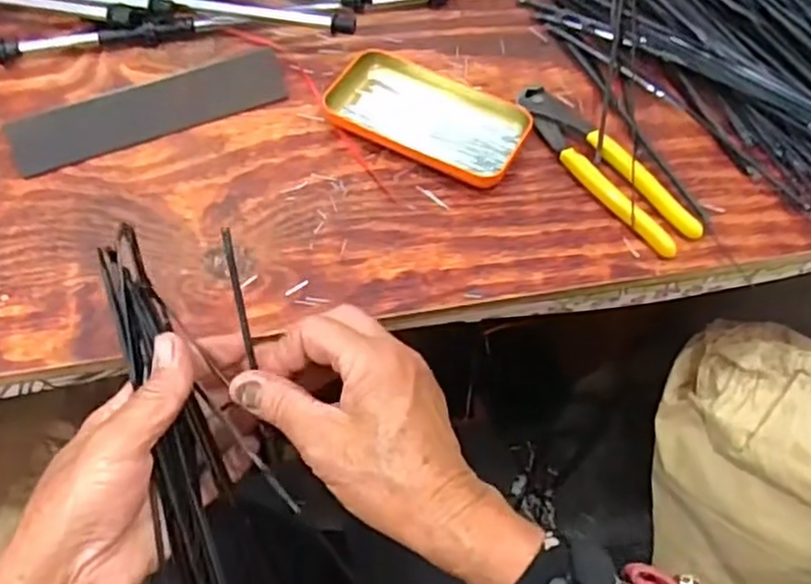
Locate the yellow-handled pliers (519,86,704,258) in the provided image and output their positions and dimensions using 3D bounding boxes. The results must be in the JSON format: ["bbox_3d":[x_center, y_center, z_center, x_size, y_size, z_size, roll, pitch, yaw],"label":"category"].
[{"bbox_3d":[0.141,-0.093,0.512,0.041,0.016,0.166,-30,65,-19],"label":"yellow-handled pliers"}]

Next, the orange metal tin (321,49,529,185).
[{"bbox_3d":[0.020,-0.133,0.526,0.141,0.024,0.082,25,61,11],"label":"orange metal tin"}]

